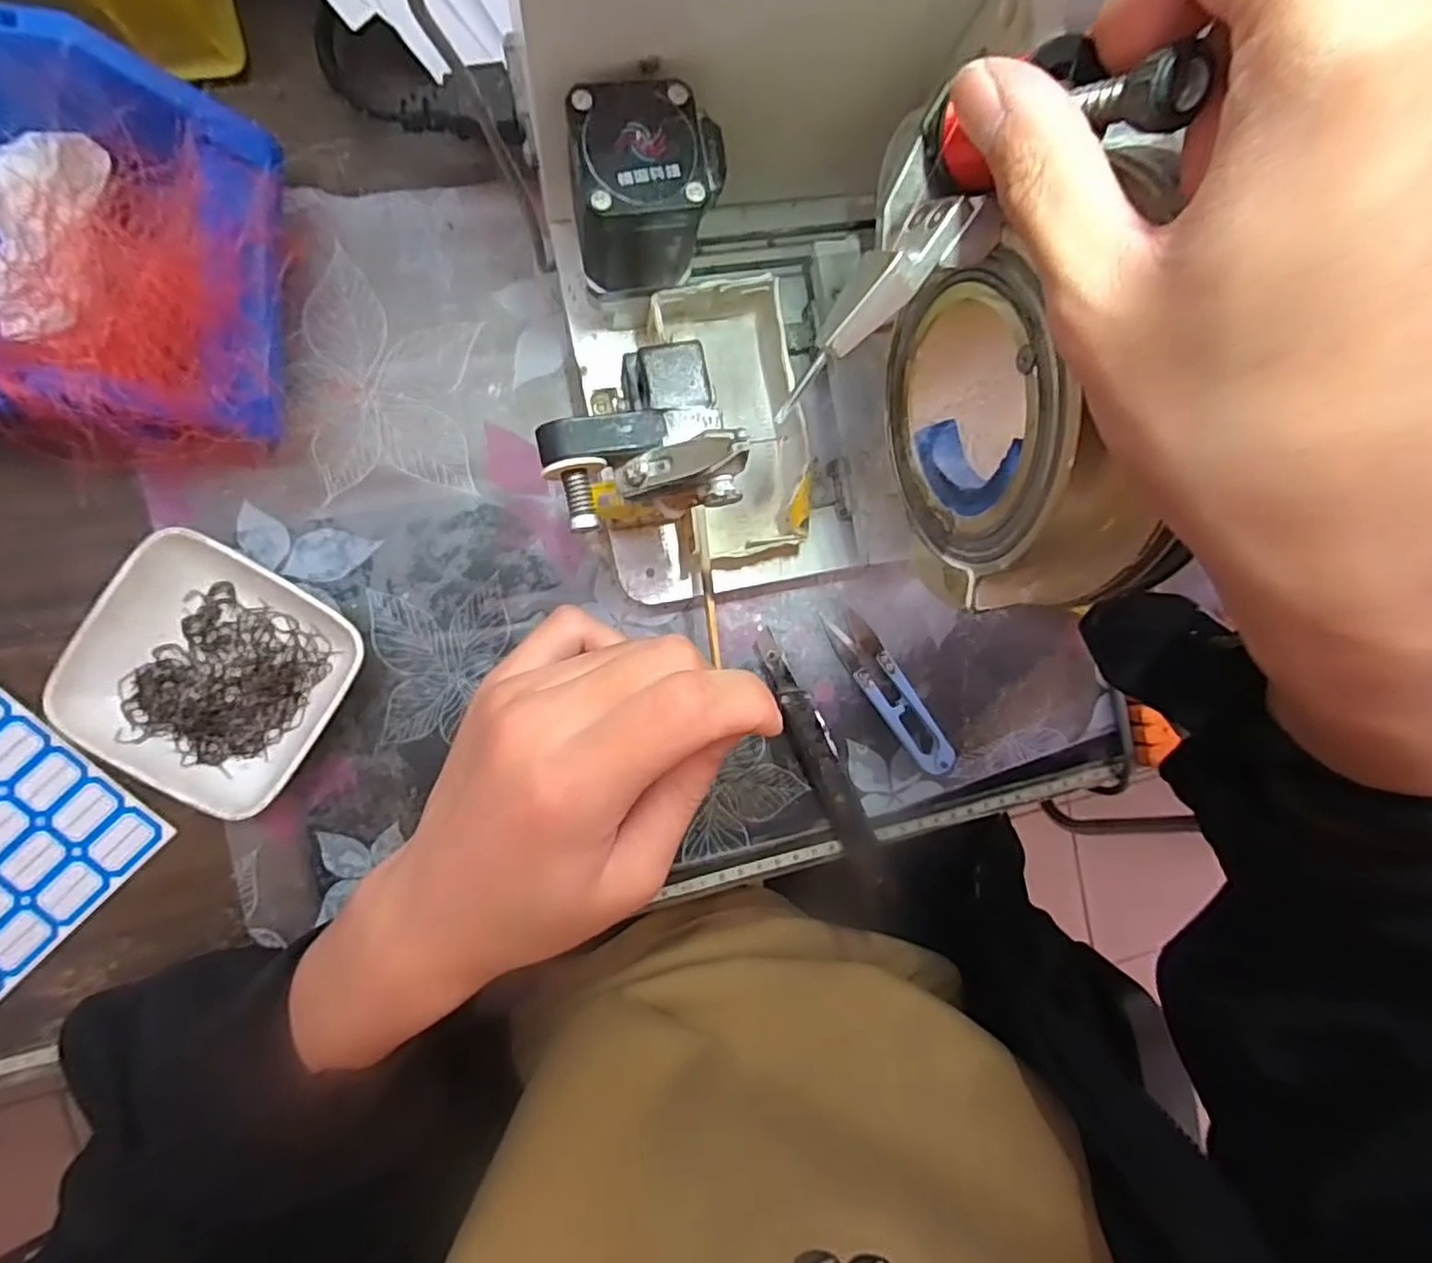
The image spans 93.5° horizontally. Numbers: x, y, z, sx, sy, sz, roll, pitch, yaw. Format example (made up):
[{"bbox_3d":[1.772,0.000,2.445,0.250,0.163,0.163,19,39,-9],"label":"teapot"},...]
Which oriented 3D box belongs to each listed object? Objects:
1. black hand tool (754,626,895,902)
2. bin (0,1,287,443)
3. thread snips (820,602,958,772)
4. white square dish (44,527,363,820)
[{"bbox_3d":[0.056,0.069,0.343,0.021,0.013,0.148,-27,96,-8],"label":"black hand tool"},{"bbox_3d":[-0.260,-0.133,0.248,0.178,0.084,0.133,2,91,-10],"label":"bin"},{"bbox_3d":[0.091,0.031,0.350,0.022,0.010,0.100,-38,97,-7],"label":"thread snips"},{"bbox_3d":[-0.212,0.018,0.289,0.099,0.026,0.093,35,86,-9],"label":"white square dish"}]

